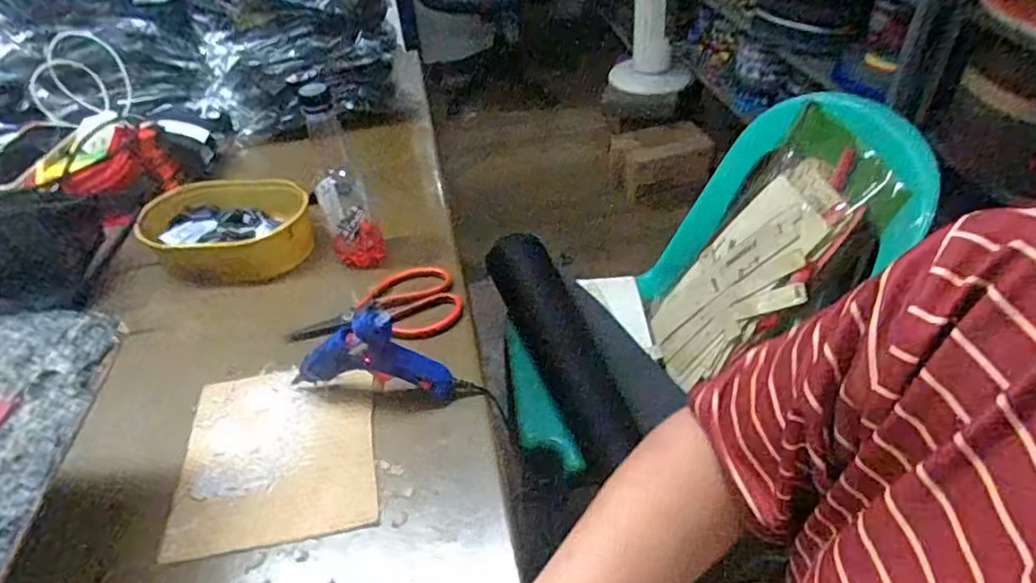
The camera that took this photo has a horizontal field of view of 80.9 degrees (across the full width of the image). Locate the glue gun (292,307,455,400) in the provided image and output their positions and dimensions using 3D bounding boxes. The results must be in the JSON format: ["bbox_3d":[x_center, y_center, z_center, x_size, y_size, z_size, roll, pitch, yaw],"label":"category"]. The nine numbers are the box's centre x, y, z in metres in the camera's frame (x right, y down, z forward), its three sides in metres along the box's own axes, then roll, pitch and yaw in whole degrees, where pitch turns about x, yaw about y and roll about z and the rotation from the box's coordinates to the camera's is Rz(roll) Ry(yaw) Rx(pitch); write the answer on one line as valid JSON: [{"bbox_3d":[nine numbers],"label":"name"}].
[{"bbox_3d":[-0.126,0.057,0.523,0.131,0.094,0.025,0,42,6],"label":"glue gun"}]

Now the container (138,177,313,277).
[{"bbox_3d":[-0.337,-0.074,0.716,0.188,0.055,0.137,-14,42,-9],"label":"container"}]

